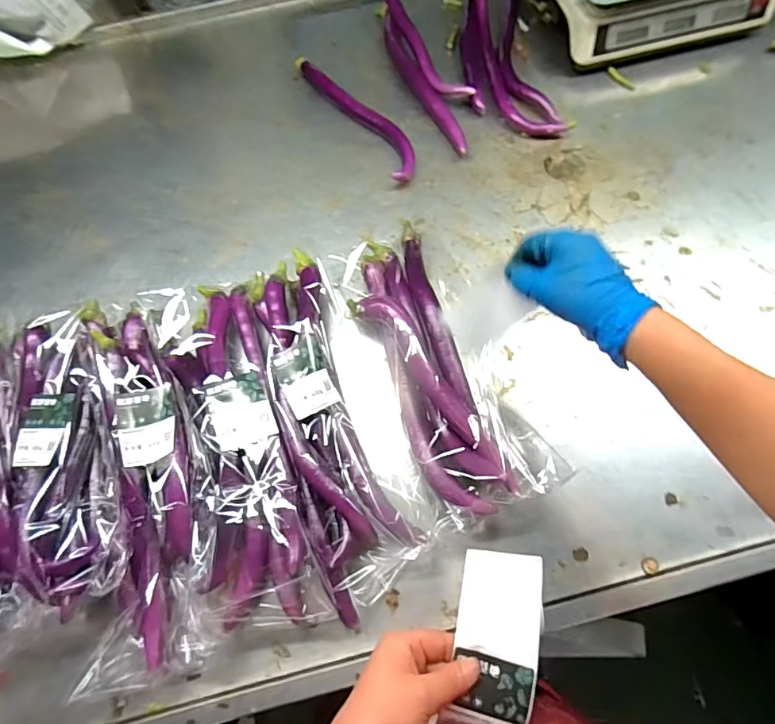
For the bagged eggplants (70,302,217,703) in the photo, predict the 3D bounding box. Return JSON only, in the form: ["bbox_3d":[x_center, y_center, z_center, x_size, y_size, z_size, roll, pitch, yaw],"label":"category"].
[{"bbox_3d":[-0.261,0.117,0.519,0.127,0.068,0.400,-11,67,-2],"label":"bagged eggplants"}]

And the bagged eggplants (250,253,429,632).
[{"bbox_3d":[-0.073,0.061,0.537,0.120,0.057,0.402,-21,67,-6],"label":"bagged eggplants"}]

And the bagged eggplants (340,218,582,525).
[{"bbox_3d":[0.049,-0.004,0.547,0.138,0.073,0.355,-22,67,-6],"label":"bagged eggplants"}]

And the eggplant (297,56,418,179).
[{"bbox_3d":[-0.046,-0.391,0.750,0.057,0.022,0.316,-30,69,-9],"label":"eggplant"}]

